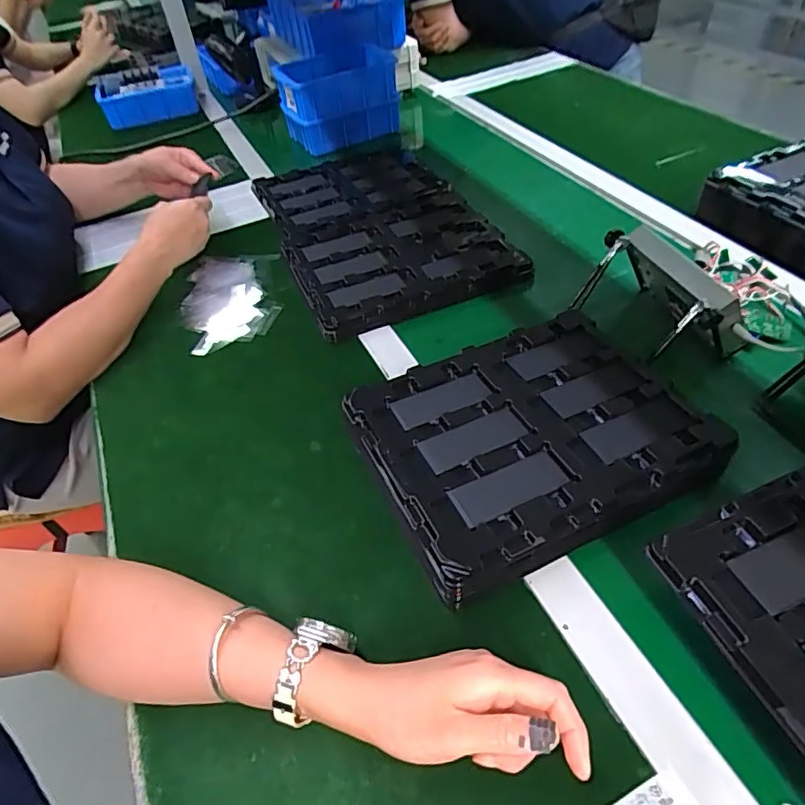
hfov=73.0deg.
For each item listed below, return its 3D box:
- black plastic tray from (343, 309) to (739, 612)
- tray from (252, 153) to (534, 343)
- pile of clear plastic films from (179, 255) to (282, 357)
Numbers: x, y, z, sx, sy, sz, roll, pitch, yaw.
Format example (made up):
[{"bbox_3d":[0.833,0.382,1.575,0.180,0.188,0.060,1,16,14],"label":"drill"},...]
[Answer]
[{"bbox_3d":[0.110,0.027,0.496,0.272,0.045,0.220,-22,48,-13],"label":"black plastic tray"},{"bbox_3d":[-0.043,-0.262,0.796,0.273,0.029,0.443,-19,48,-10],"label":"tray"},{"bbox_3d":[-0.224,-0.135,0.707,0.118,0.026,0.203,-10,47,-2],"label":"pile of clear plastic films"}]

